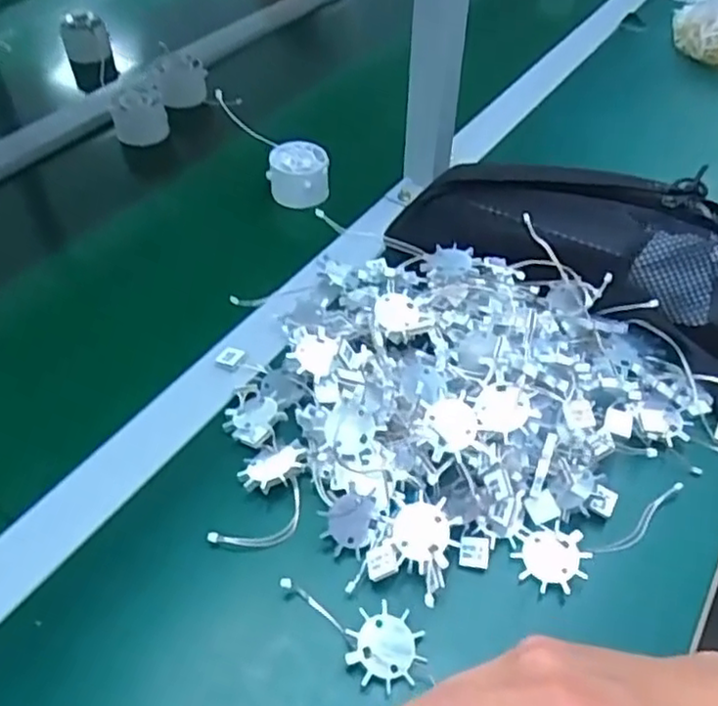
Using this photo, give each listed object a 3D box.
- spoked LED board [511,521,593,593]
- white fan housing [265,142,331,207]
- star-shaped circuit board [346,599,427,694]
[{"bbox_3d":[0.108,0.110,0.376,0.037,0.005,0.039,-21,52,-19],"label":"spoked LED board"},{"bbox_3d":[-0.052,-0.155,0.594,0.053,0.038,0.050,-1,48,-3],"label":"white fan housing"},{"bbox_3d":[0.013,0.145,0.337,0.036,0.004,0.037,16,55,-3],"label":"star-shaped circuit board"}]

